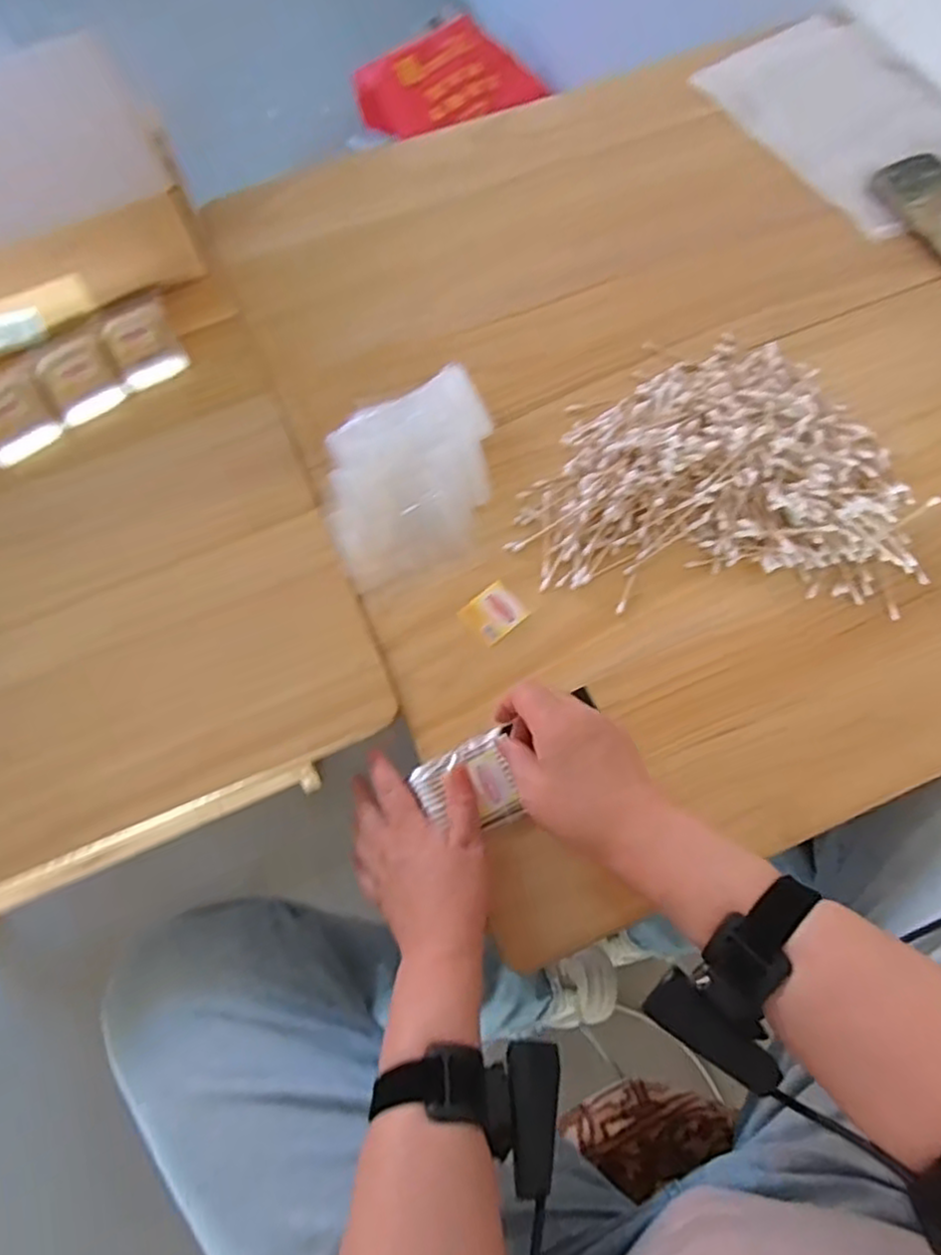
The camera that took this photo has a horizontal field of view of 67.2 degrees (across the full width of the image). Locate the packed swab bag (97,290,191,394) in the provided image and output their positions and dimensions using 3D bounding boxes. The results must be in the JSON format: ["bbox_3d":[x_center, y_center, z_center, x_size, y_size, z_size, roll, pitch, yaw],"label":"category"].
[{"bbox_3d":[-0.297,-0.261,0.643,0.058,0.012,0.093,-26,71,-9],"label":"packed swab bag"}]

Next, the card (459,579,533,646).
[{"bbox_3d":[0.019,-0.013,0.556,0.043,0.004,0.040,-38,73,-13],"label":"card"}]

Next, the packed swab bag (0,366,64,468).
[{"bbox_3d":[-0.393,-0.183,0.610,0.063,0.014,0.084,-33,72,-12],"label":"packed swab bag"}]

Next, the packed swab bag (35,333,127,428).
[{"bbox_3d":[-0.348,-0.222,0.632,0.060,0.017,0.079,-32,72,-11],"label":"packed swab bag"}]

